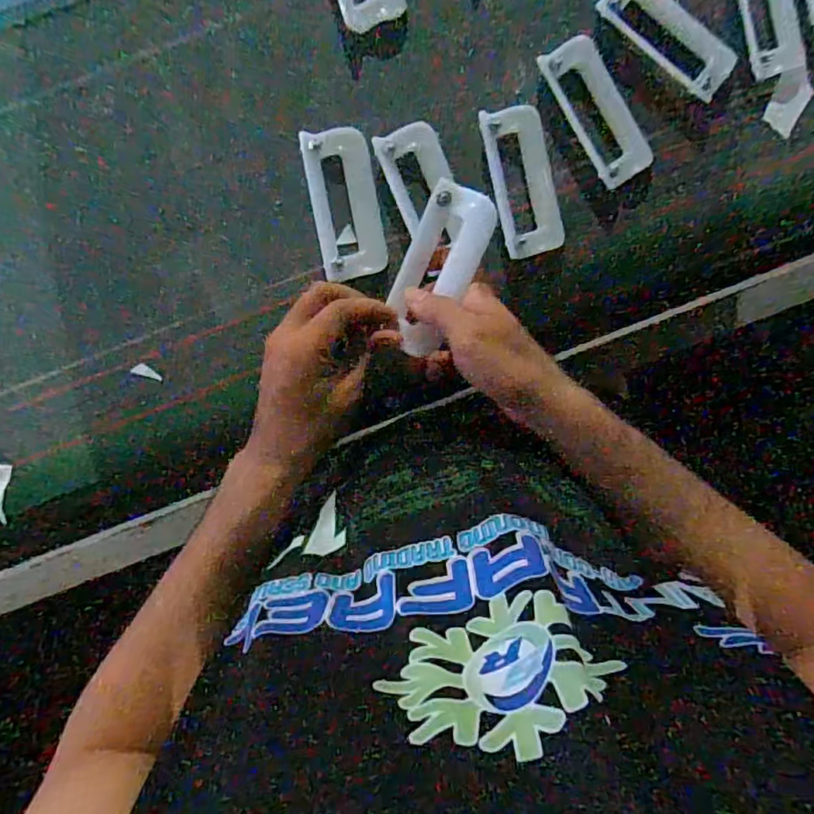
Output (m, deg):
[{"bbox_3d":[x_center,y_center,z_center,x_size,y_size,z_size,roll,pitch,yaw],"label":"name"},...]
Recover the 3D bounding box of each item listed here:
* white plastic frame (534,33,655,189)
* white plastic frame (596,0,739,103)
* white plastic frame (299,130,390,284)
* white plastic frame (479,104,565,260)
[{"bbox_3d":[0.161,-0.249,0.476,0.048,0.008,0.121,-31,98,5],"label":"white plastic frame"},{"bbox_3d":[0.217,-0.310,0.469,0.120,0.012,0.045,39,97,-6],"label":"white plastic frame"},{"bbox_3d":[-0.053,-0.173,0.486,0.056,0.009,0.121,-12,98,-16],"label":"white plastic frame"},{"bbox_3d":[0.100,-0.193,0.483,0.052,0.011,0.122,-13,99,2],"label":"white plastic frame"}]

